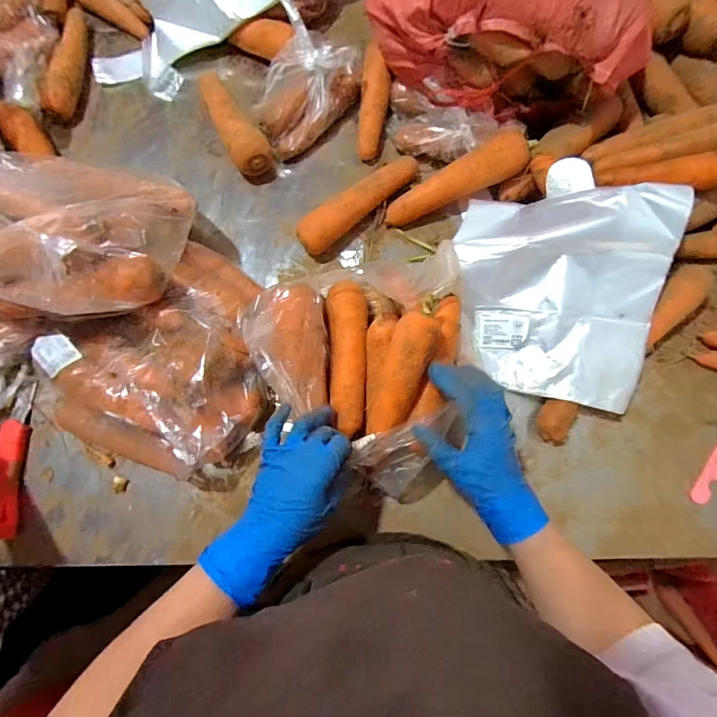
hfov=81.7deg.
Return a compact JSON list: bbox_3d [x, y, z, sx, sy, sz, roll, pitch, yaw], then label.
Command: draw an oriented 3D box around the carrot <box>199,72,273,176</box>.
[{"bbox_3d":[-0.177,-0.341,0.590,0.052,0.056,0.166,-25,78,-6],"label":"carrot"}]

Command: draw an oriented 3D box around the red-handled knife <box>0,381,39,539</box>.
[{"bbox_3d":[-0.426,0.123,0.504,0.041,0.014,0.174,2,77,0],"label":"red-handled knife"}]

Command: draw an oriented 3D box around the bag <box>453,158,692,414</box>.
[{"bbox_3d":[0.244,-0.099,0.518,0.250,0.059,0.287,11,96,9],"label":"bag"}]

